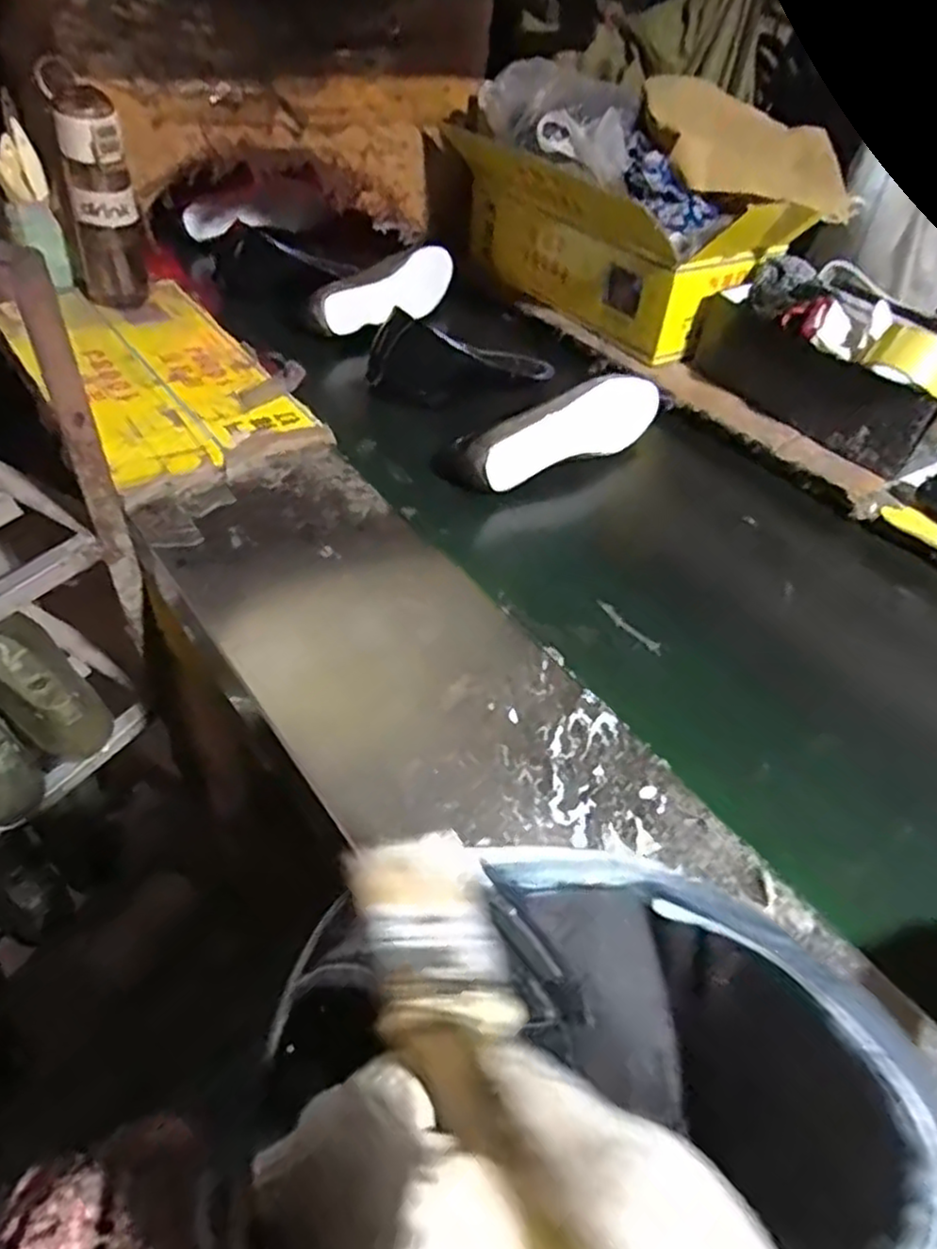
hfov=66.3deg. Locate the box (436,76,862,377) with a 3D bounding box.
[{"bbox_3d":[0.231,-0.582,1.017,0.287,0.259,0.497,-22,52,-26],"label":"box"}]

